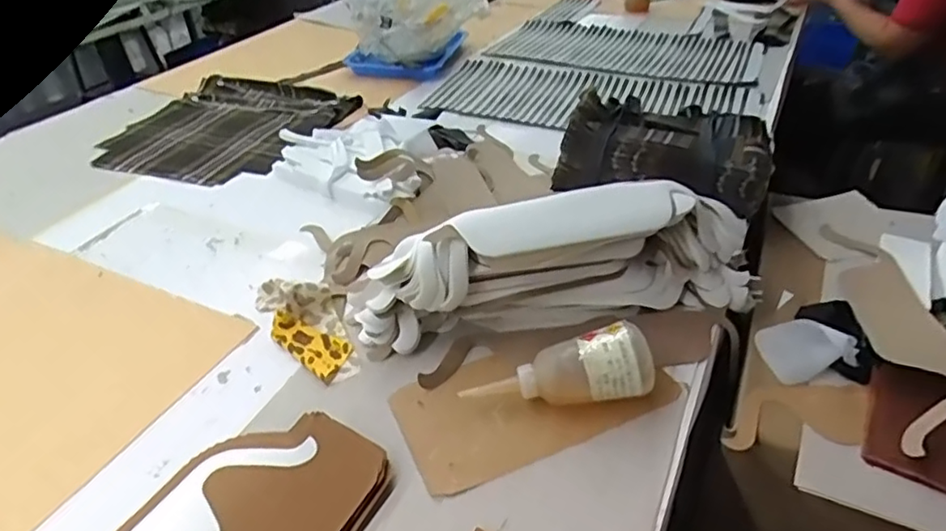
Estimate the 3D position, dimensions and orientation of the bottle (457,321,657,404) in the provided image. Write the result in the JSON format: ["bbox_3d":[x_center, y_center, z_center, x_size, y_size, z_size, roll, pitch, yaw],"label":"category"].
[{"bbox_3d":[0.076,0.099,0.557,0.171,0.048,0.055,-14,36,9],"label":"bottle"}]

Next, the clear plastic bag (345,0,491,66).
[{"bbox_3d":[-0.125,-0.565,1.308,0.280,0.199,0.199,-12,38,-13],"label":"clear plastic bag"}]

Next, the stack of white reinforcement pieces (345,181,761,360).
[{"bbox_3d":[0.094,0.002,0.638,0.449,0.125,0.085,-9,38,-9],"label":"stack of white reinforcement pieces"}]

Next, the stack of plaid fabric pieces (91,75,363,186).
[{"bbox_3d":[-0.437,-0.259,1.093,0.376,0.034,0.375,13,40,19],"label":"stack of plaid fabric pieces"}]

